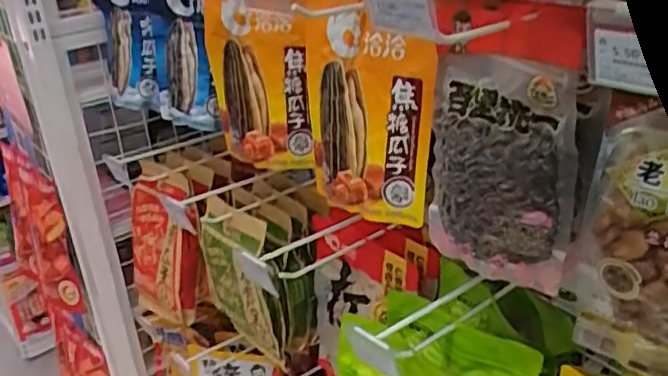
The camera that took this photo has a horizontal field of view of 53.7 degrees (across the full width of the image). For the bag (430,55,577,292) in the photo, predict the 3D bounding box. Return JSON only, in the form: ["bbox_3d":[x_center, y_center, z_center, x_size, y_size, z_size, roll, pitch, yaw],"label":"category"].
[{"bbox_3d":[0.130,-0.015,0.536,0.027,0.185,0.127,-25,34,-36],"label":"bag"}]

